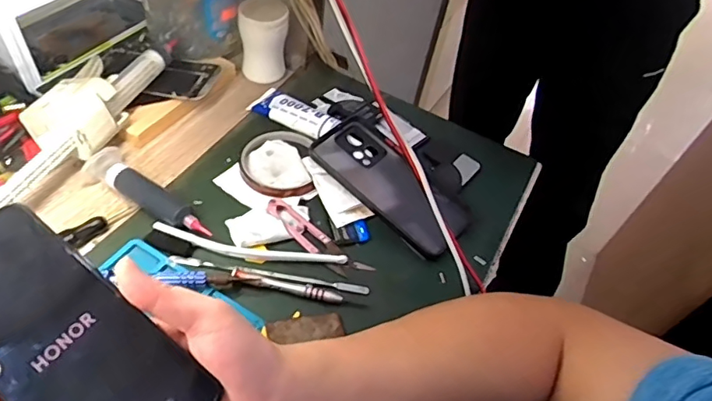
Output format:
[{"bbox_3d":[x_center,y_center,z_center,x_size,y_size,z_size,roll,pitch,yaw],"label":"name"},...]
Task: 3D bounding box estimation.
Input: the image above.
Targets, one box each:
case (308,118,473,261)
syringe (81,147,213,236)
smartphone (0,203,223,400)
[{"bbox_3d":[0.035,-0.018,0.507,0.164,0.014,0.082,40,53,15],"label":"case"},{"bbox_3d":[-0.189,-0.003,0.463,0.134,0.026,0.035,35,53,19],"label":"syringe"},{"bbox_3d":[-0.151,0.078,0.271,0.156,0.004,0.070,45,64,-4],"label":"smartphone"}]

